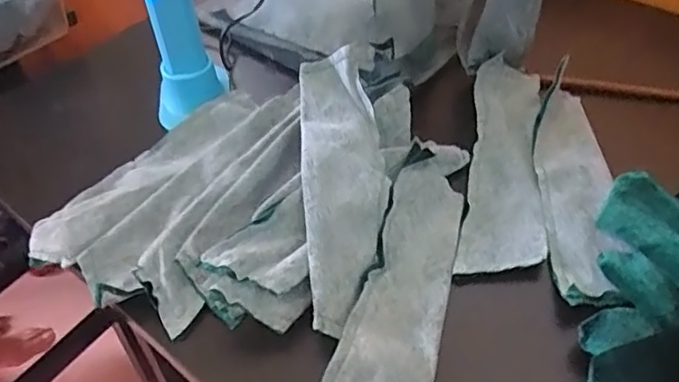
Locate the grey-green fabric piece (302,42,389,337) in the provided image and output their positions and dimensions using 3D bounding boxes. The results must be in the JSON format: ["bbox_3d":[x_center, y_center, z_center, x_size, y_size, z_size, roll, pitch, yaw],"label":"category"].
[{"bbox_3d":[0.002,-0.006,0.359,0.049,0.023,0.175,-3,61,2],"label":"grey-green fabric piece"}]

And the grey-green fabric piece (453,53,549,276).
[{"bbox_3d":[0.112,-0.024,0.410,0.048,0.014,0.190,7,48,11],"label":"grey-green fabric piece"}]

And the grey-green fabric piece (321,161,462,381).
[{"bbox_3d":[0.033,0.055,0.334,0.052,0.019,0.180,12,49,15],"label":"grey-green fabric piece"}]

